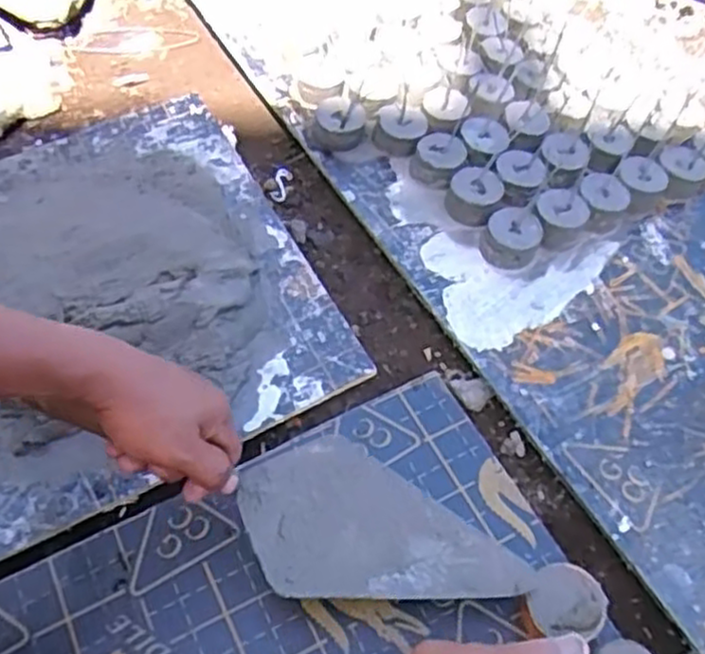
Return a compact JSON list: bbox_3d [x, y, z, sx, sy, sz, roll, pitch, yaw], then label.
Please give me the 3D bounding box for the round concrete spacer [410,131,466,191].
[{"bbox_3d":[0.091,-0.177,0.790,0.052,0.030,0.056,1,57,-1],"label":"round concrete spacer"}]

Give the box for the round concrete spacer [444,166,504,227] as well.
[{"bbox_3d":[0.124,-0.133,0.762,0.053,0.028,0.064,24,59,13],"label":"round concrete spacer"}]

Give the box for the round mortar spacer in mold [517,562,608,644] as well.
[{"bbox_3d":[0.157,0.205,0.552,0.058,0.032,0.052,7,57,3],"label":"round mortar spacer in mold"}]

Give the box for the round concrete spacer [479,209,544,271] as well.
[{"bbox_3d":[0.155,-0.086,0.736,0.056,0.031,0.056,1,57,-1],"label":"round concrete spacer"}]

